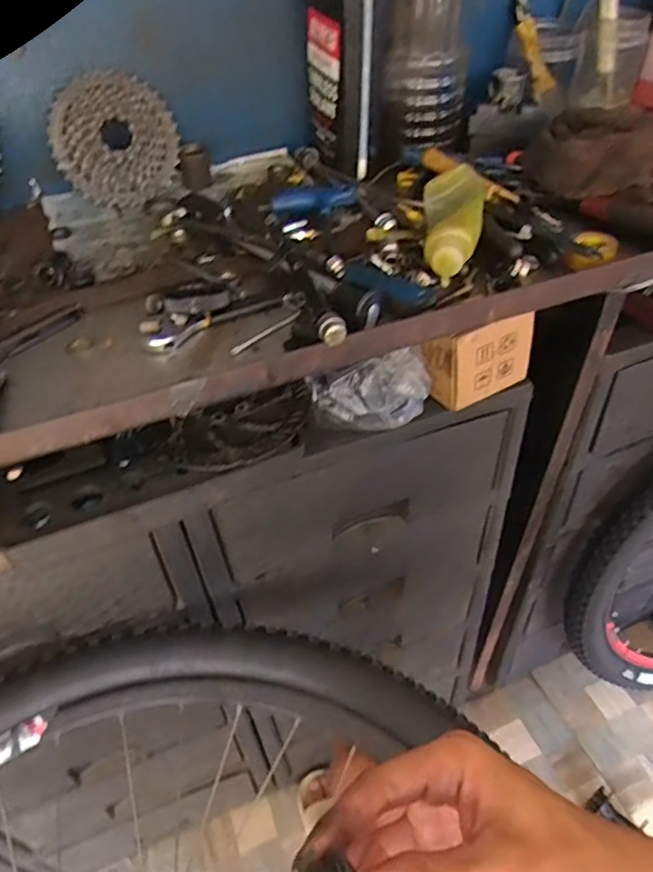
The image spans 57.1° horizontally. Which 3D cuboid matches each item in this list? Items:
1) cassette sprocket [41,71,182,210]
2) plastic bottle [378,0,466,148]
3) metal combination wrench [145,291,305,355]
[{"bbox_3d":[-0.224,-0.316,0.642,0.126,0.125,0.038,-23,23,-14],"label":"cassette sprocket"},{"bbox_3d":[0.105,-0.450,0.634,0.098,0.259,0.109,2,44,6],"label":"plastic bottle"},{"bbox_3d":[-0.082,-0.095,0.489,0.131,0.009,0.022,-22,46,-18],"label":"metal combination wrench"}]

